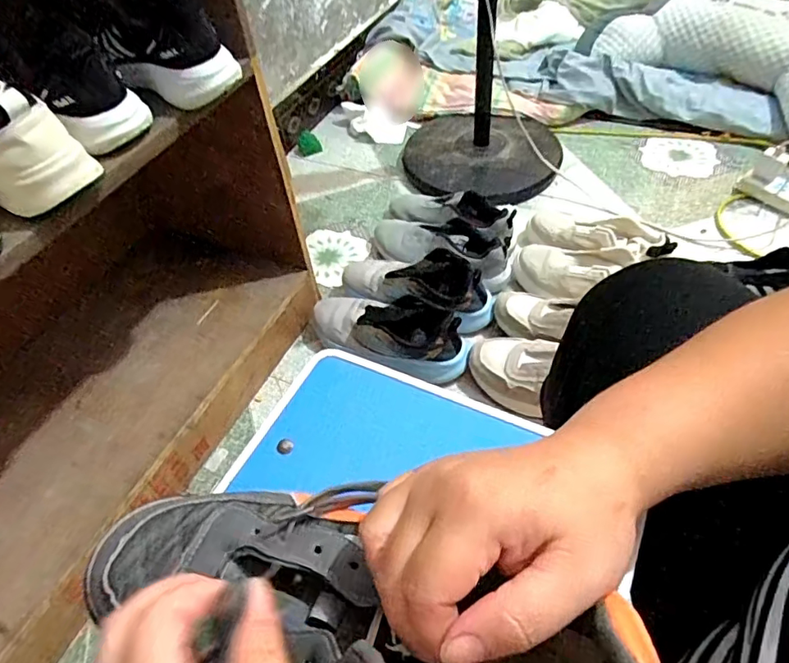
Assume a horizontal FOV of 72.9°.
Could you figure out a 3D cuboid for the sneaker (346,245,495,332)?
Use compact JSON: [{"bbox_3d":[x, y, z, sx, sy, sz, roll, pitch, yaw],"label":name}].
[{"bbox_3d":[0.040,-0.091,0.974,0.285,0.099,0.128,25,57,23],"label":"sneaker"}]

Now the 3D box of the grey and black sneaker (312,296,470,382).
[{"bbox_3d":[-0.012,-0.004,0.918,0.288,0.106,0.106,16,54,18],"label":"grey and black sneaker"}]

